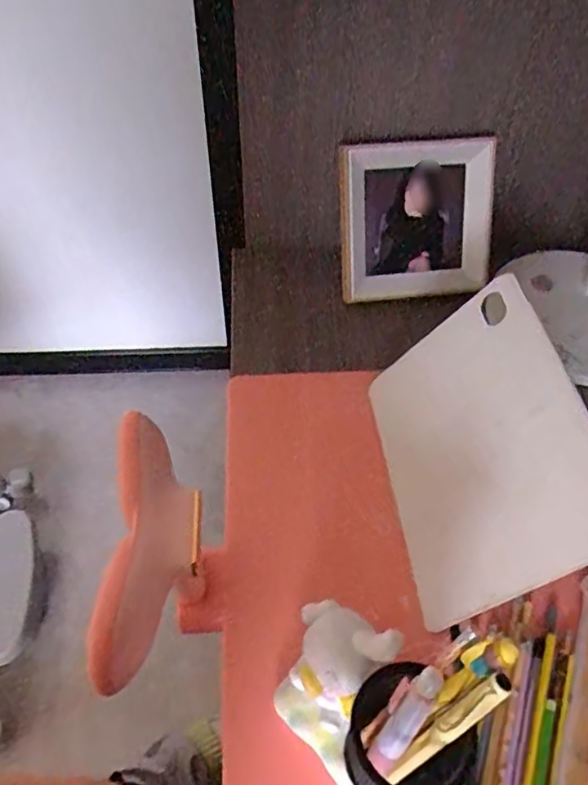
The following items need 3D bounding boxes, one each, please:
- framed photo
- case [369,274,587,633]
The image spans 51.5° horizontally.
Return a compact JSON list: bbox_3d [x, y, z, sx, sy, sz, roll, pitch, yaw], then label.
[{"bbox_3d":[0.150,-0.211,0.752,0.189,0.181,0.027,-6,11,-6],"label":"framed photo"},{"bbox_3d":[0.158,0.044,0.533,0.019,0.187,0.266,27,40,-34],"label":"case"}]

